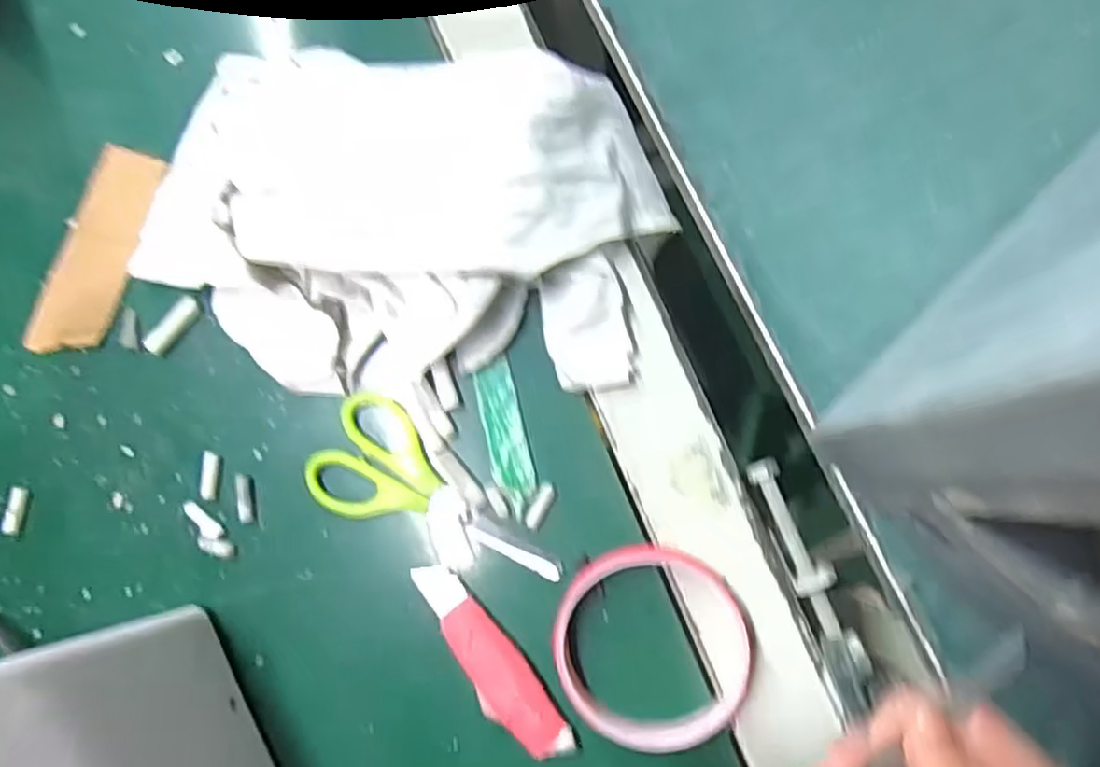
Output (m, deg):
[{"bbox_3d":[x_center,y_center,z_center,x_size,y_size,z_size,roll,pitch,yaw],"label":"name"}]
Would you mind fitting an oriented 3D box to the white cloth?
[{"bbox_3d":[-0.065,-0.077,0.347,0.232,0.069,0.154,-1,83,6],"label":"white cloth"}]

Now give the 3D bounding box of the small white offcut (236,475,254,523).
[{"bbox_3d":[-0.151,0.057,0.369,0.007,0.004,0.023,-7,81,4],"label":"small white offcut"}]

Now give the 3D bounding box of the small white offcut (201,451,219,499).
[{"bbox_3d":[-0.169,0.046,0.371,0.009,0.004,0.024,3,82,5],"label":"small white offcut"}]

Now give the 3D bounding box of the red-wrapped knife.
[{"bbox_3d":[-0.028,0.127,0.347,0.026,0.012,0.101,-37,80,-1],"label":"red-wrapped knife"}]

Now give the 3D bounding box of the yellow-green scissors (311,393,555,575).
[{"bbox_3d":[-0.053,0.057,0.361,0.130,0.004,0.058,29,85,8],"label":"yellow-green scissors"}]

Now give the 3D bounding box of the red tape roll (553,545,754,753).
[{"bbox_3d":[0.046,0.118,0.337,0.086,0.019,0.085,-1,81,5],"label":"red tape roll"}]

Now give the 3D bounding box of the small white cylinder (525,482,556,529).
[{"bbox_3d":[-0.005,0.058,0.355,0.008,0.004,0.022,28,85,8],"label":"small white cylinder"}]

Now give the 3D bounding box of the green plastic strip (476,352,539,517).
[{"bbox_3d":[-0.021,0.026,0.362,0.019,0.004,0.074,-11,81,3],"label":"green plastic strip"}]

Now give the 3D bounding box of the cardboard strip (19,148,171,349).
[{"bbox_3d":[-0.242,-0.070,0.398,0.045,0.006,0.115,19,84,7],"label":"cardboard strip"}]

